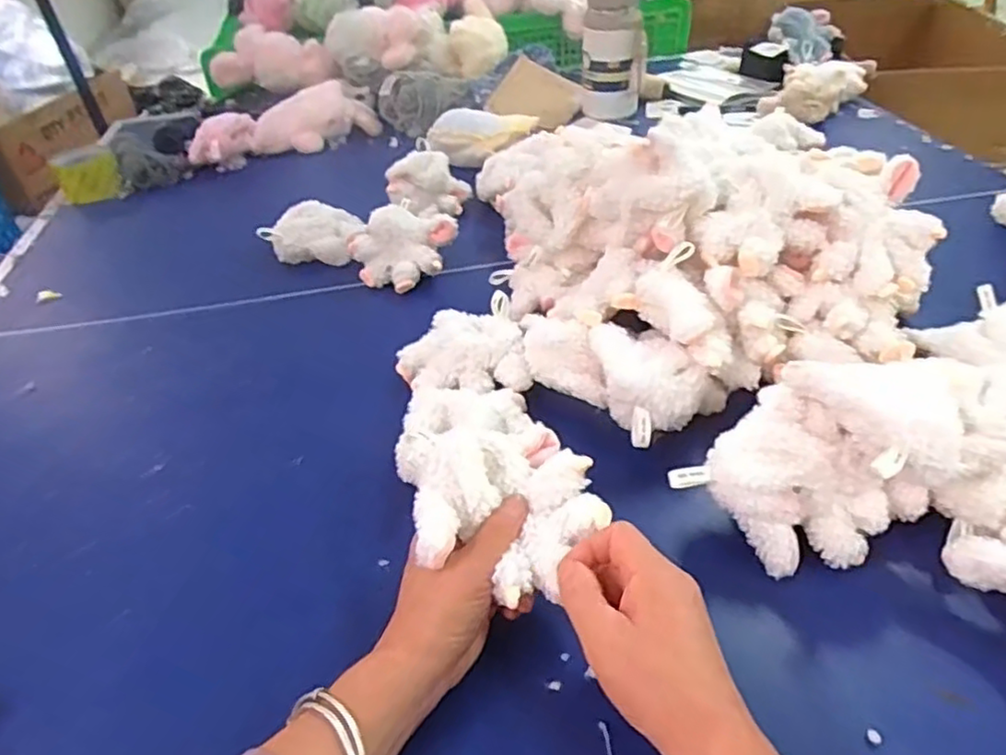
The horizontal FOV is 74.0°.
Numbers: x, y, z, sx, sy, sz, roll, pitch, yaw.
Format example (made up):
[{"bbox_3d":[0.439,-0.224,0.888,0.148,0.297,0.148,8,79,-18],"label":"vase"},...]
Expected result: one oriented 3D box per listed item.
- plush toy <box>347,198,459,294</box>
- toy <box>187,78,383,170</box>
[{"bbox_3d":[-0.118,-0.156,0.795,0.095,0.063,0.105,23,48,29],"label":"plush toy"},{"bbox_3d":[-0.366,-0.421,1.127,0.130,0.078,0.300,28,51,33],"label":"toy"}]

